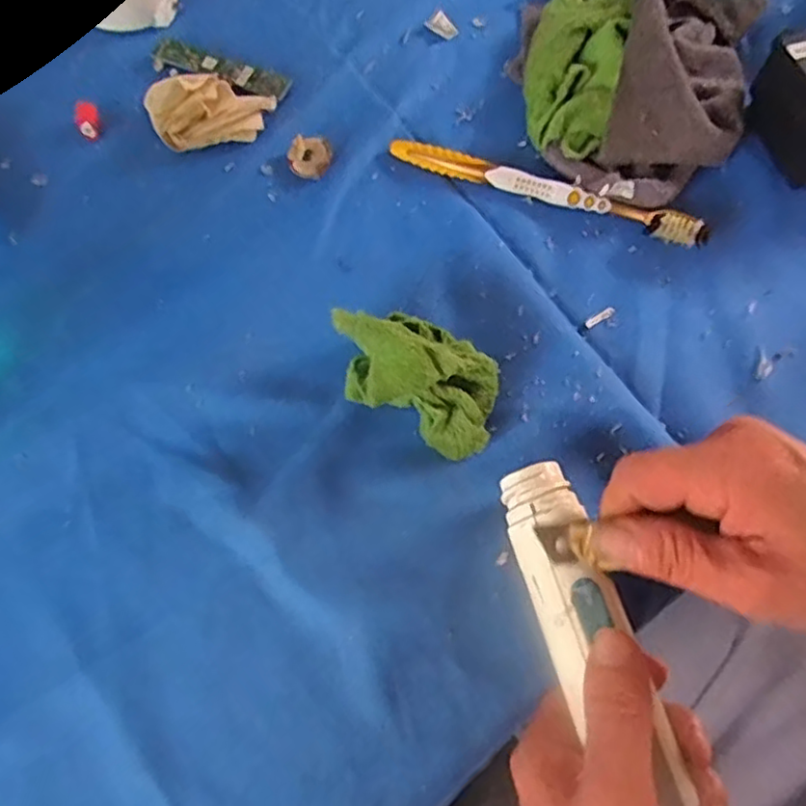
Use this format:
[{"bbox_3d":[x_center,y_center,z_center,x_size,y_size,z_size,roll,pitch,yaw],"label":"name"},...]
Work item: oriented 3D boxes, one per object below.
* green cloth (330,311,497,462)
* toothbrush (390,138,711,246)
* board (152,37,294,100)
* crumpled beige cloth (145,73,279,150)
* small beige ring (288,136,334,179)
[{"bbox_3d":[0.007,-0.014,0.316,0.081,0.049,0.051,28,72,13],"label":"green cloth"},{"bbox_3d":[0.079,-0.123,0.378,0.183,0.016,0.017,20,70,10],"label":"toothbrush"},{"bbox_3d":[-0.118,-0.215,0.427,0.097,0.006,0.022,26,72,12],"label":"board"},{"bbox_3d":[-0.118,-0.185,0.404,0.072,0.028,0.050,-20,69,-6],"label":"crumpled beige cloth"},{"bbox_3d":[-0.056,-0.147,0.397,0.025,0.006,0.026,9,69,6],"label":"small beige ring"}]

